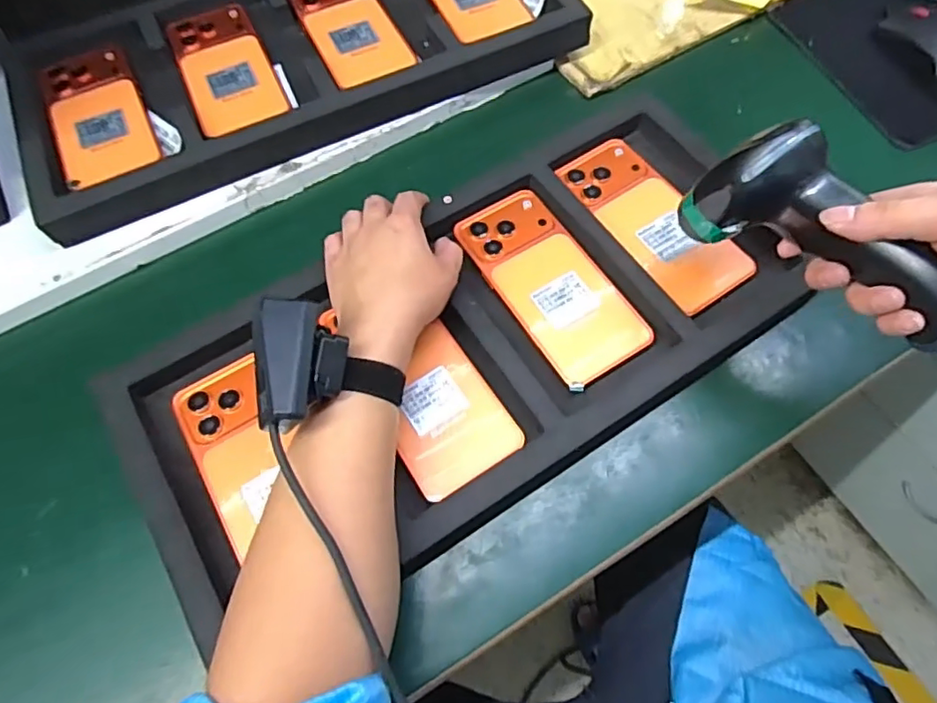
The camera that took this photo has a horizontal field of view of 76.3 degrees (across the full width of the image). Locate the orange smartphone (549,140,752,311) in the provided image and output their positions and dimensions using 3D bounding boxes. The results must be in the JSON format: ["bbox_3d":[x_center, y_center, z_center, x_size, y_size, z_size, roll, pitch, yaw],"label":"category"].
[{"bbox_3d":[0.147,-0.104,0.473,0.073,0.015,0.161,-32,68,-13],"label":"orange smartphone"}]

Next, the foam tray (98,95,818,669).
[{"bbox_3d":[0.004,-0.012,0.426,0.480,0.029,0.228,-28,67,-11],"label":"foam tray"}]

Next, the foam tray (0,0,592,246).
[{"bbox_3d":[-0.151,-0.274,0.538,0.476,0.033,0.223,-25,66,-10],"label":"foam tray"}]

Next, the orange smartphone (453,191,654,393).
[{"bbox_3d":[0.061,-0.052,0.449,0.074,0.008,0.161,-31,68,-12],"label":"orange smartphone"}]

